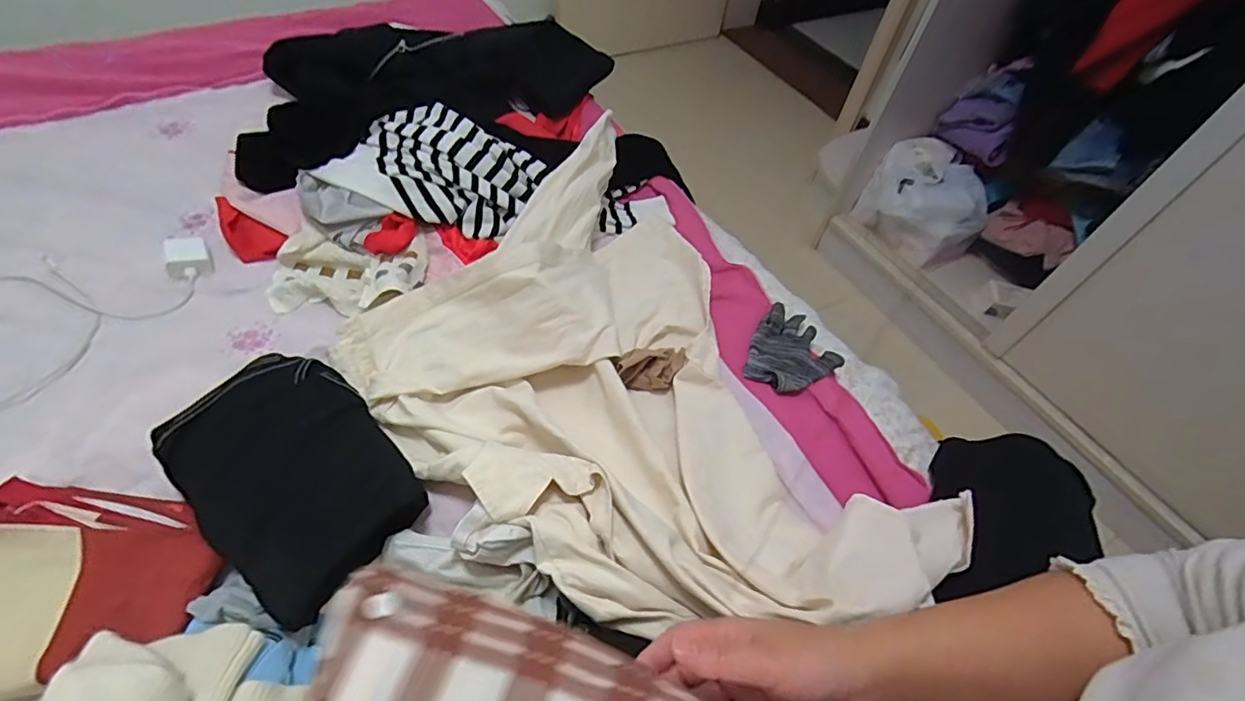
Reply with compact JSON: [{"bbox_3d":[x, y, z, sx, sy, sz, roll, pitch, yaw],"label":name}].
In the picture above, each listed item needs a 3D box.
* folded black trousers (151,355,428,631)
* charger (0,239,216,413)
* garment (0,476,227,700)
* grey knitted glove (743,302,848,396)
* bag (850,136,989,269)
[{"bbox_3d":[-0.335,0.116,0.566,0.279,0.057,0.177,37,59,20],"label":"folded black trousers"},{"bbox_3d":[-0.729,-0.028,0.678,0.387,0.031,0.236,-17,57,-17],"label":"charger"},{"bbox_3d":[-0.502,0.207,0.504,0.243,0.052,0.191,1,54,-5],"label":"garment"},{"bbox_3d":[0.243,-0.002,0.776,0.118,0.018,0.146,25,55,13],"label":"grey knitted glove"},{"bbox_3d":[0.834,-0.411,1.528,0.313,0.205,0.218,34,57,17],"label":"bag"}]

